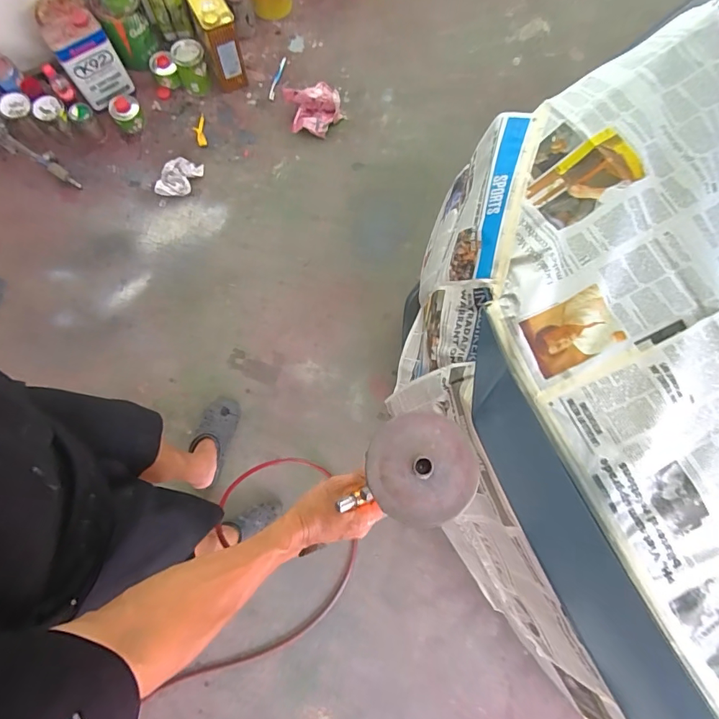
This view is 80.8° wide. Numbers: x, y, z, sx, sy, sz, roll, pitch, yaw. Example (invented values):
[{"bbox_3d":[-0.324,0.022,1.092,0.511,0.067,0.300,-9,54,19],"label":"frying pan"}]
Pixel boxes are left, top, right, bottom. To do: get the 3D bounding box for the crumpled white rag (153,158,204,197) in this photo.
[{"bbox_3d":[-0.635,-0.636,1.483,0.129,0.049,0.166,22,78,2],"label":"crumpled white rag"}]

